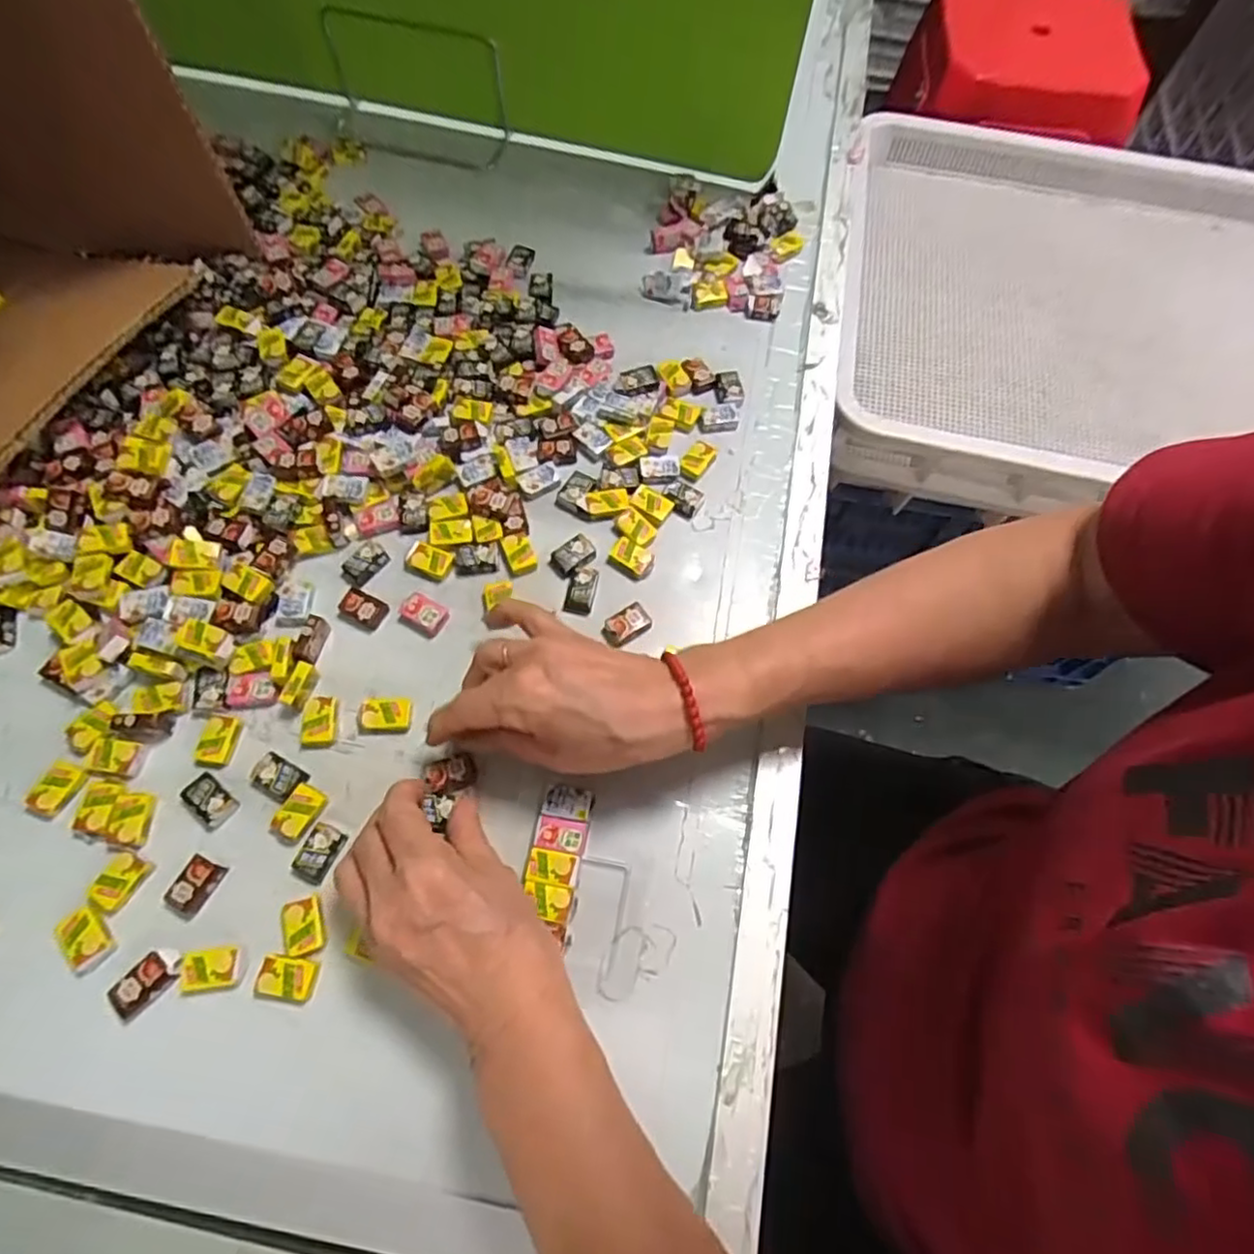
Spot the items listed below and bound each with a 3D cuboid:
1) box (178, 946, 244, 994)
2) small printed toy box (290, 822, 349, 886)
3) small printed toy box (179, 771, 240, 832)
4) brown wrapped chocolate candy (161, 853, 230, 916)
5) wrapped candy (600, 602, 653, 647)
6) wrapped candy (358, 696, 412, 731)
[{"bbox_3d":[-0.197,0.161,0.316,0.029,0.004,0.018,-5,67,-5],"label":"box"},{"bbox_3d":[-0.157,0.115,0.341,0.017,0.004,0.026,23,68,7],"label":"small printed toy box"},{"bbox_3d":[-0.219,0.090,0.349,0.029,0.005,0.018,39,71,13],"label":"small printed toy box"},{"bbox_3d":[-0.214,0.128,0.333,0.019,0.005,0.025,26,69,8],"label":"brown wrapped chocolate candy"},{"bbox_3d":[0.000,-0.001,0.400,0.029,0.006,0.017,-33,72,-15],"label":"wrapped candy"},{"bbox_3d":[-0.135,0.049,0.373,0.029,0.010,0.018,-1,67,-3],"label":"wrapped candy"}]

